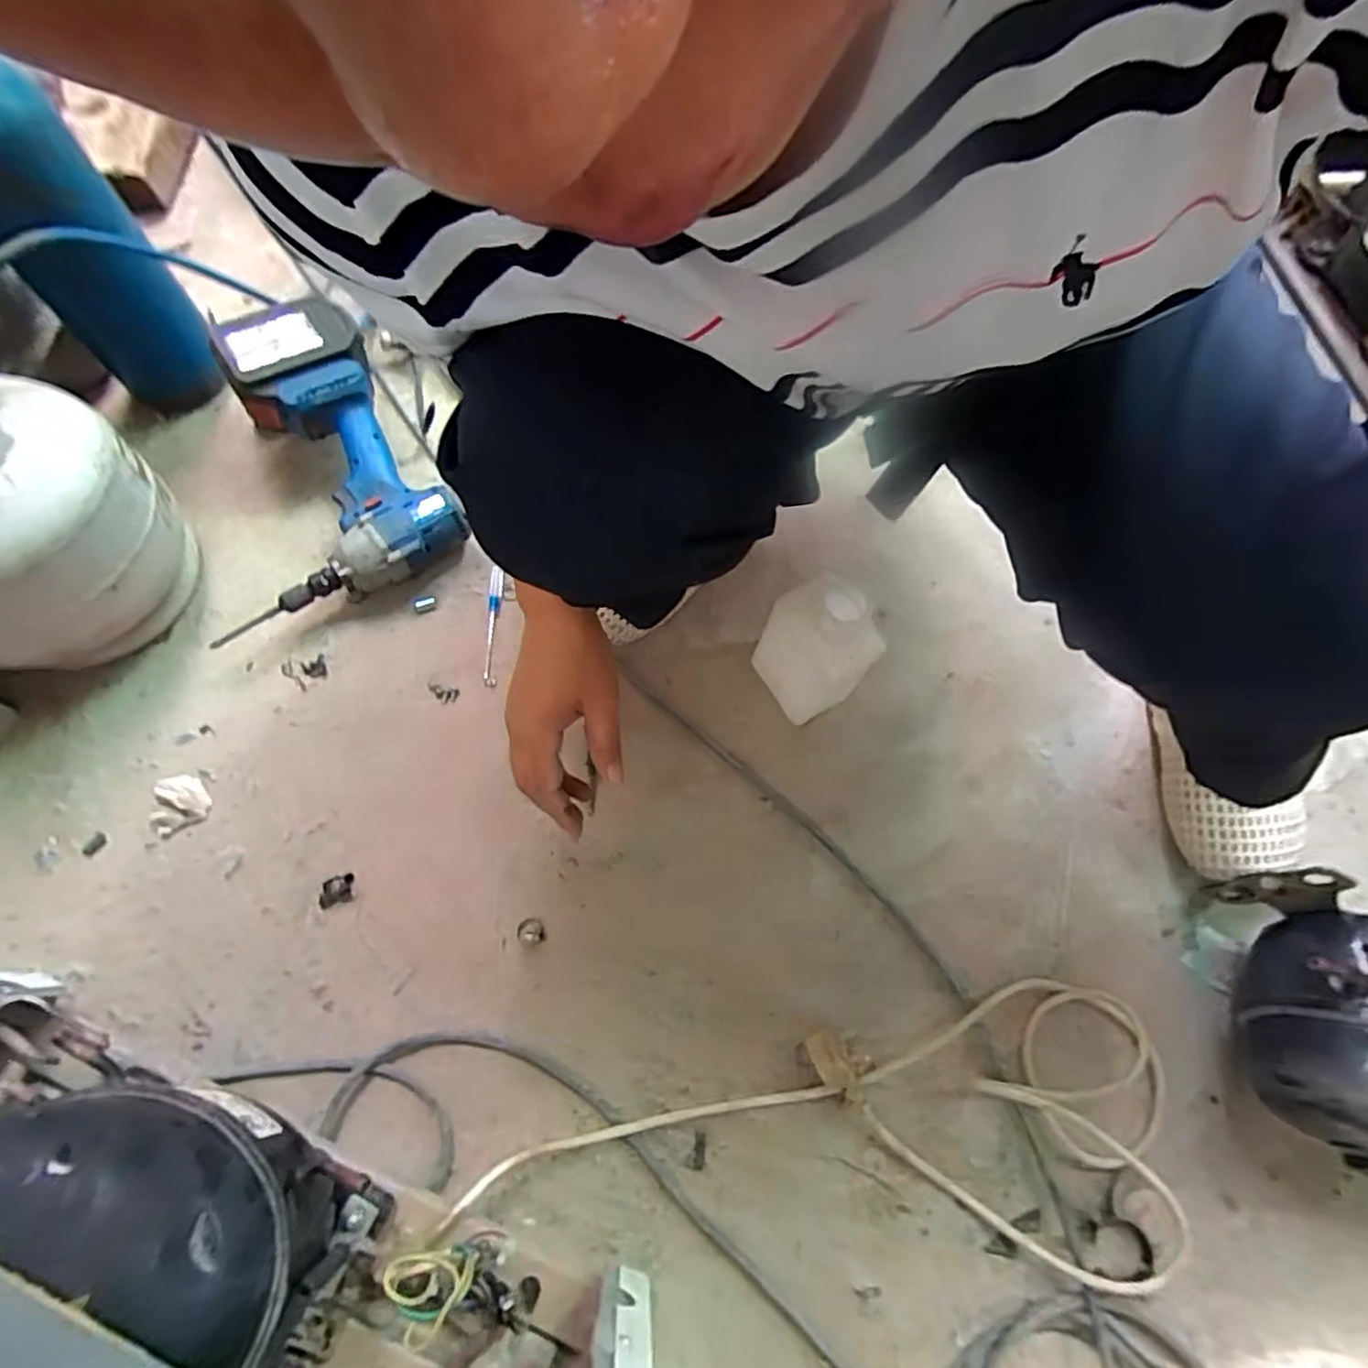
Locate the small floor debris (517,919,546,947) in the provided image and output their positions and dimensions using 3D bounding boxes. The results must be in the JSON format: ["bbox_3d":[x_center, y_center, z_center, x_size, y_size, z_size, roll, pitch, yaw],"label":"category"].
[{"bbox_3d":[-0.121,0.196,0.525,0.020,0.009,0.020,-15,68,-9],"label":"small floor debris"}]

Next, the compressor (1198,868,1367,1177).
[{"bbox_3d":[0.499,0.250,0.471,0.185,0.130,0.179,19,67,5],"label":"compressor"}]

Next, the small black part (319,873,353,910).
[{"bbox_3d":[-0.277,0.165,0.531,0.025,0.004,0.024,1,67,-3],"label":"small black part"}]

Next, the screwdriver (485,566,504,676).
[{"bbox_3d":[-0.181,-0.063,0.632,0.012,0.007,0.118,1,67,-3],"label":"screwdriver"}]

